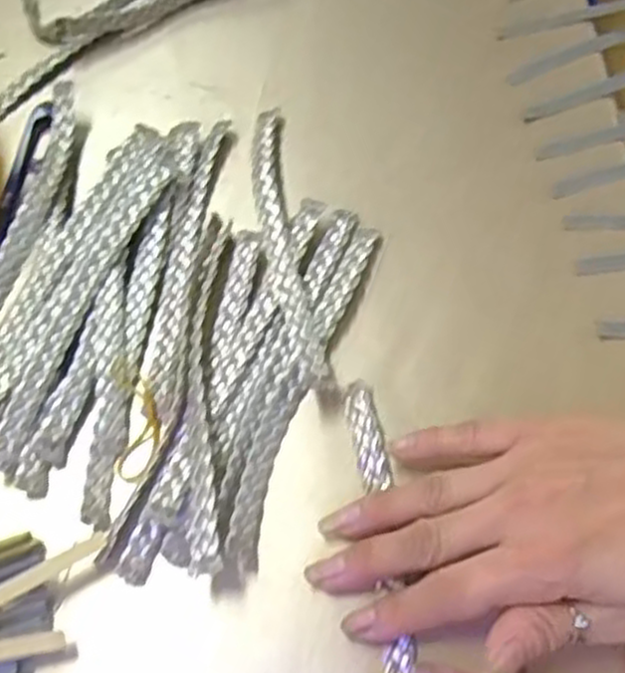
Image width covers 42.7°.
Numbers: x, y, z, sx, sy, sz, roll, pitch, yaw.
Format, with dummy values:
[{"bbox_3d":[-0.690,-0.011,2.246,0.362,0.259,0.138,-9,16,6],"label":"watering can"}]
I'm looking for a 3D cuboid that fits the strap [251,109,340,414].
[{"bbox_3d":[-0.014,-0.047,0.391,0.022,0.012,0.176,-8,62,-4],"label":"strap"}]

